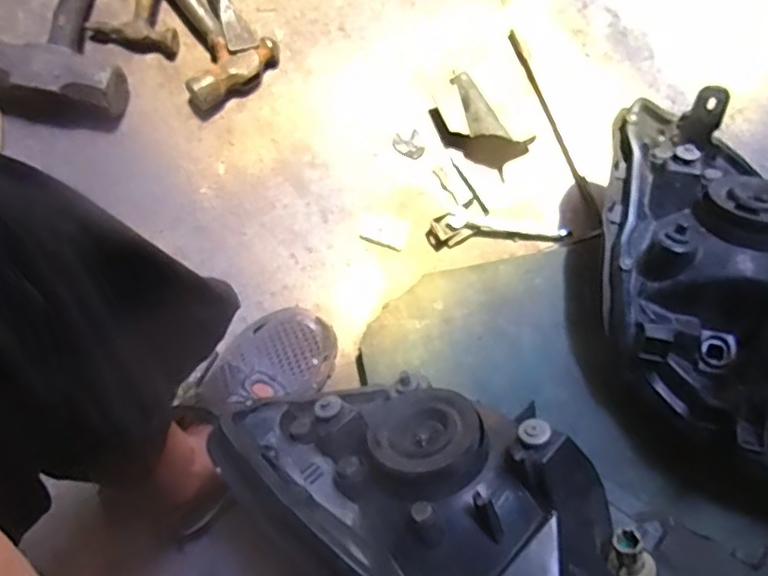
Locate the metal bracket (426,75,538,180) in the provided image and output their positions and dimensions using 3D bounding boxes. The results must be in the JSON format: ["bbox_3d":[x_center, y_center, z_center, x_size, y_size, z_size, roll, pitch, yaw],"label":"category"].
[{"bbox_3d":[0.115,-0.199,0.731,0.123,0.043,0.071,42,79,7],"label":"metal bracket"}]

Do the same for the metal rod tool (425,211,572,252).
[{"bbox_3d":[0.137,-0.074,0.719,0.169,0.020,0.044,-4,78,-3],"label":"metal rod tool"}]

